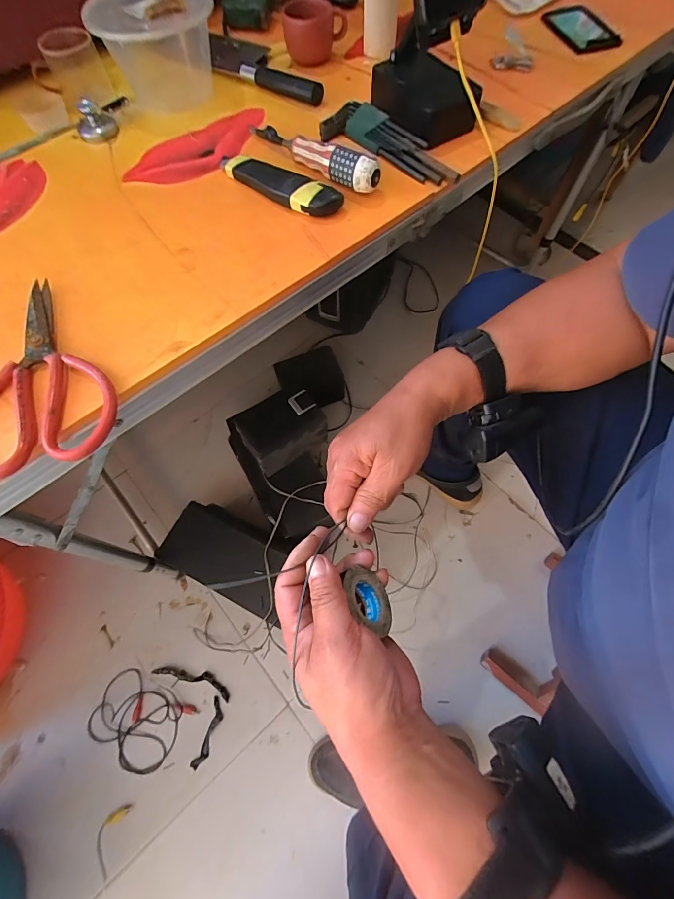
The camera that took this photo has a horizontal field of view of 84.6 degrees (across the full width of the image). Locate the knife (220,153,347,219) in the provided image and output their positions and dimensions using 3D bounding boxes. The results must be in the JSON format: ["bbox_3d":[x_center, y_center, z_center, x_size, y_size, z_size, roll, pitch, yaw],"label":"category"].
[{"bbox_3d":[-0.069,-0.291,0.402,0.166,0.023,0.033,32,71,14],"label":"knife"}]

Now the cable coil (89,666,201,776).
[{"bbox_3d":[-0.358,0.487,0.663,0.164,0.011,0.123,24,69,11],"label":"cable coil"}]

